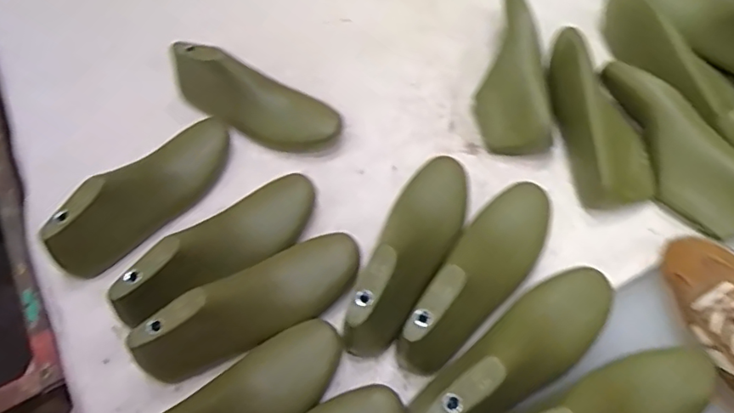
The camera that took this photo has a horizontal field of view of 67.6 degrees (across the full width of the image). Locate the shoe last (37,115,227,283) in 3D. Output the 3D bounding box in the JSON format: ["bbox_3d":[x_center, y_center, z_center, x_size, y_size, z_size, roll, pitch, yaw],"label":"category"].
[{"bbox_3d":[-0.257,-0.024,0.641,0.067,0.082,0.247,26,64,18],"label":"shoe last"}]

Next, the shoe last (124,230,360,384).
[{"bbox_3d":[-0.114,0.100,0.565,0.250,0.081,0.073,-35,63,-16],"label":"shoe last"}]

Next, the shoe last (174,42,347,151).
[{"bbox_3d":[-0.152,-0.136,0.719,0.246,0.083,0.064,25,63,2],"label":"shoe last"}]

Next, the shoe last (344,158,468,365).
[{"bbox_3d":[0.051,0.040,0.595,0.079,0.081,0.252,17,62,14],"label":"shoe last"}]

